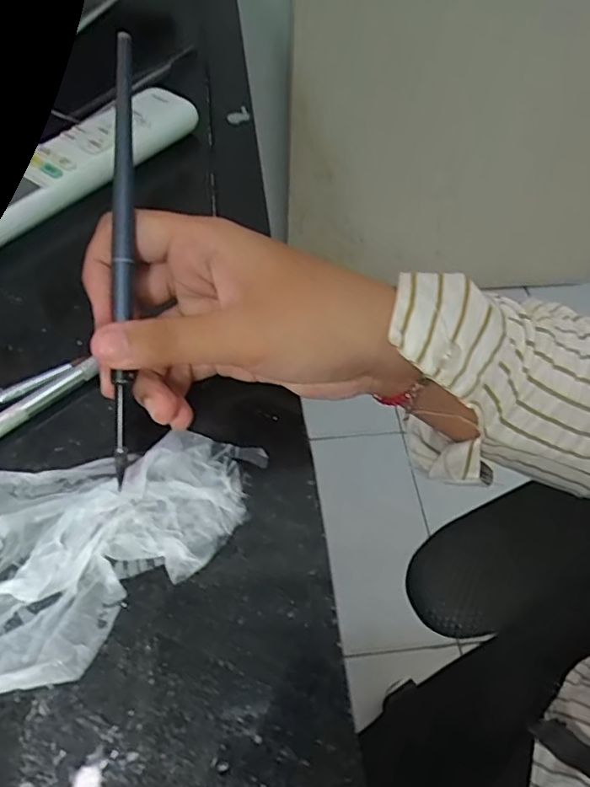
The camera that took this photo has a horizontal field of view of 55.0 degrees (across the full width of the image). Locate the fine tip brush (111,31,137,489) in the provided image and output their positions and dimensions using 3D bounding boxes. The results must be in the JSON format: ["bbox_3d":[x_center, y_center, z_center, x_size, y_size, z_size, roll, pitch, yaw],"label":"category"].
[{"bbox_3d":[-0.064,-0.051,0.211,0.007,0.005,0.165,1,90,-5],"label":"fine tip brush"}]

